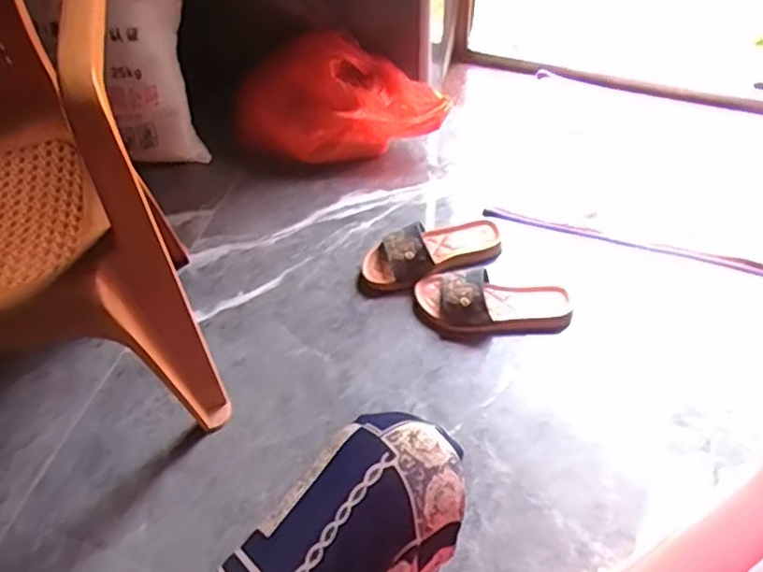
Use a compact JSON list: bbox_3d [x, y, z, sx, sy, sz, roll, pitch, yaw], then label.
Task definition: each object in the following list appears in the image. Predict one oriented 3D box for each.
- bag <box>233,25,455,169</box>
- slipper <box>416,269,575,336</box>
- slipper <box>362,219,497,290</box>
[{"bbox_3d":[-0.076,-0.330,1.145,0.353,0.150,0.143,-2,55,2],"label":"bag"},{"bbox_3d":[0.157,0.023,0.945,0.220,0.053,0.092,5,56,6],"label":"slipper"},{"bbox_3d":[0.077,-0.059,1.011,0.216,0.069,0.090,-18,56,-9],"label":"slipper"}]

